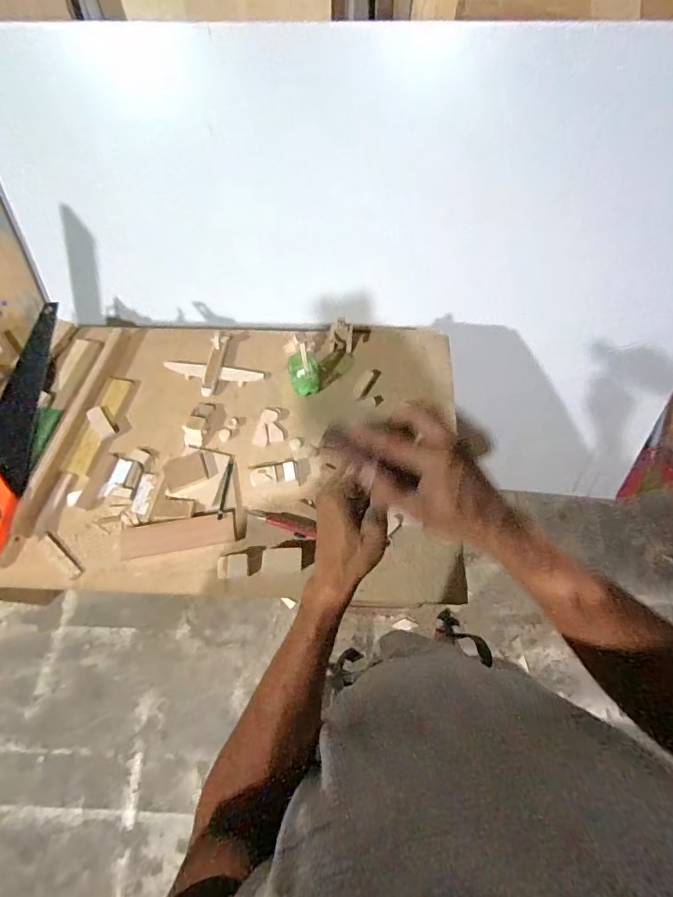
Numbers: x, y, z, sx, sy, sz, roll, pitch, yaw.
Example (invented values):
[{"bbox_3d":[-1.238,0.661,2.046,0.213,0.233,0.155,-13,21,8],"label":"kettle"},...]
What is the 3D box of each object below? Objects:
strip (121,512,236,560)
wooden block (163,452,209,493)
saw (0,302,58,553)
[{"bbox_3d":[-0.275,0.150,0.718,0.194,0.014,0.054,-9,66,-1],"label":"strip"},{"bbox_3d":[-0.272,0.043,0.753,0.073,0.011,0.057,-23,67,-8],"label":"wooden block"},{"bbox_3d":[-0.614,-0.072,0.791,0.125,0.038,0.531,-1,66,2],"label":"saw"}]

